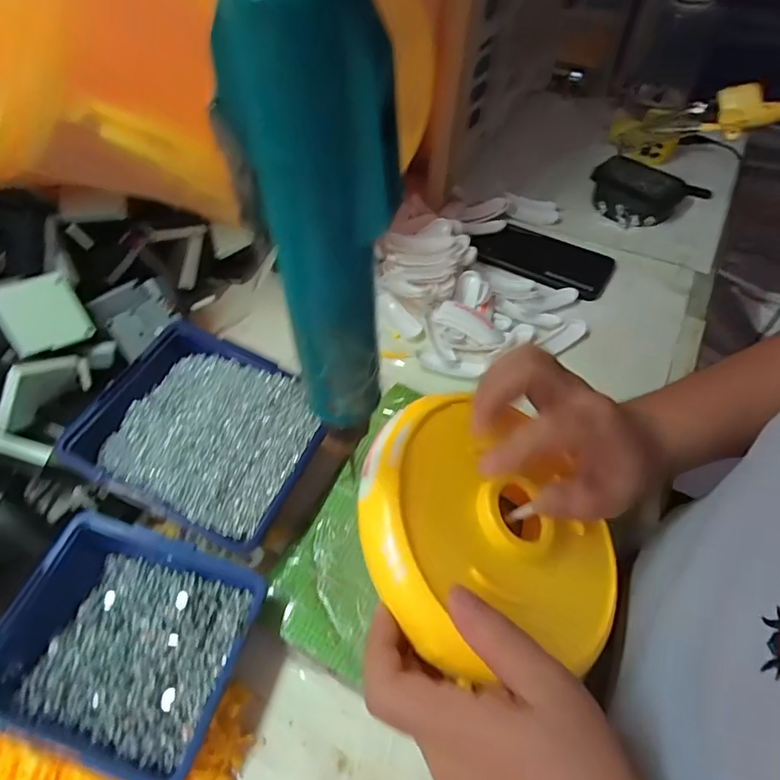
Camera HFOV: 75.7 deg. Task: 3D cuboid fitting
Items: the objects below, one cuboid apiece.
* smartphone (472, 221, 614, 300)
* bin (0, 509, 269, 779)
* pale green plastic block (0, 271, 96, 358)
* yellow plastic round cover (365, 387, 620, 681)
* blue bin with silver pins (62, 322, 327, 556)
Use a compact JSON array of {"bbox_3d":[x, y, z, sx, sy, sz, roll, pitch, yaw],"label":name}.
[{"bbox_3d":[0.172,-0.154,0.573,0.154,0.005,0.081,21,57,15],"label":"smartphone"},{"bbox_3d":[-0.166,0.155,0.315,0.143,0.042,0.119,14,55,11],"label":"bin"},{"bbox_3d":[-0.280,-0.061,0.404,0.058,0.004,0.061,-33,101,-33],"label":"pale green plastic block"},{"bbox_3d":[0.058,0.080,0.307,0.157,0.040,0.157,15,54,-21],"label":"yellow plastic round cover"},{"bbox_3d":[-0.142,0.035,0.397,0.166,0.047,0.141,19,56,14],"label":"blue bin with silver pins"}]

